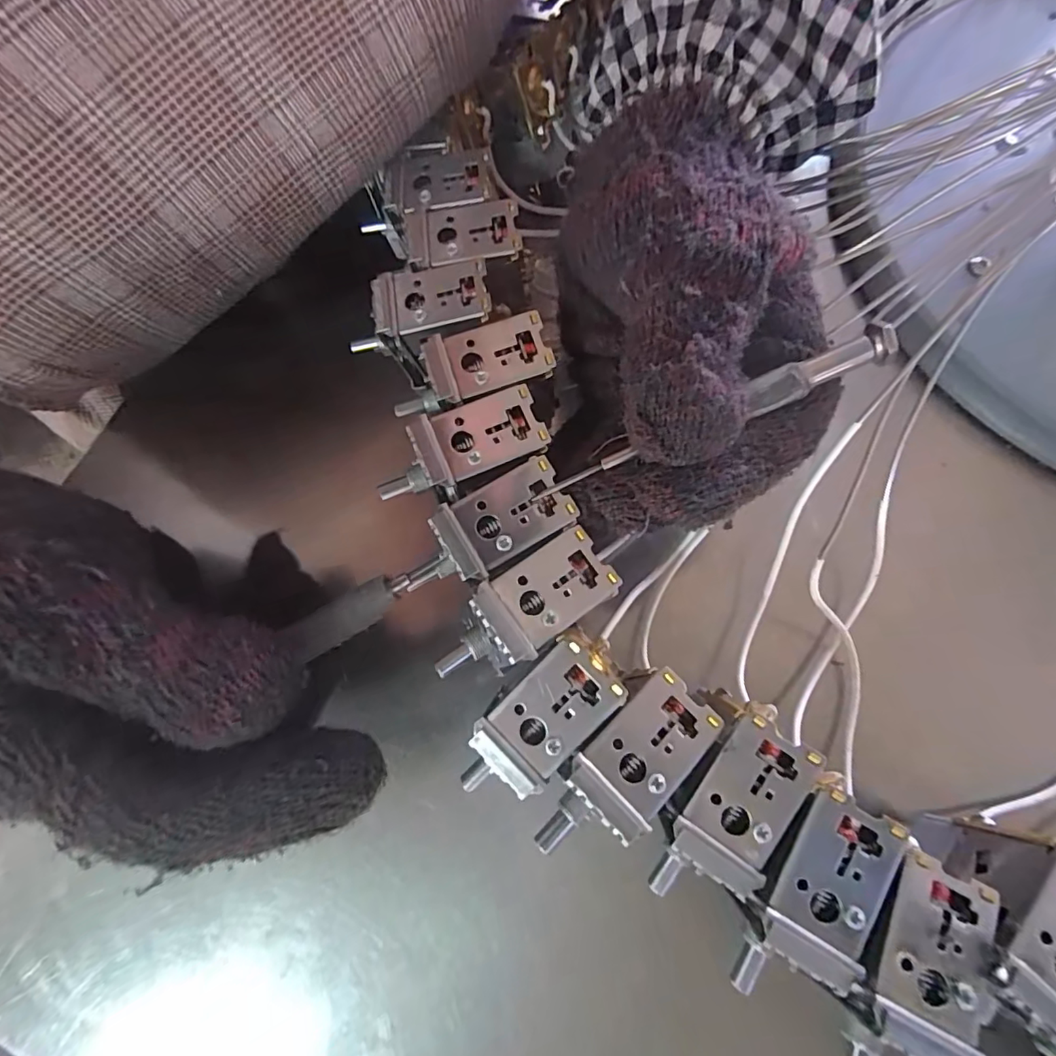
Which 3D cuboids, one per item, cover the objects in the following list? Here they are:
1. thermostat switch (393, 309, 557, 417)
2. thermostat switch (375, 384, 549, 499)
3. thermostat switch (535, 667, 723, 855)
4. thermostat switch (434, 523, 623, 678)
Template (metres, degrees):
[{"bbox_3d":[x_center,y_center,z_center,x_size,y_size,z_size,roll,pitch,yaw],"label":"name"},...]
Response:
[{"bbox_3d":[-0.018,-0.049,0.175,0.050,0.018,0.022,-15,71,-3],"label":"thermostat switch"},{"bbox_3d":[-0.021,-0.023,0.165,0.051,0.016,0.022,-23,71,-5],"label":"thermostat switch"},{"bbox_3d":[0.024,0.061,0.138,0.052,0.017,0.021,-42,74,-11],"label":"thermostat switch"},{"bbox_3d":[-0.001,0.023,0.148,0.052,0.020,0.022,-36,73,-10],"label":"thermostat switch"}]

